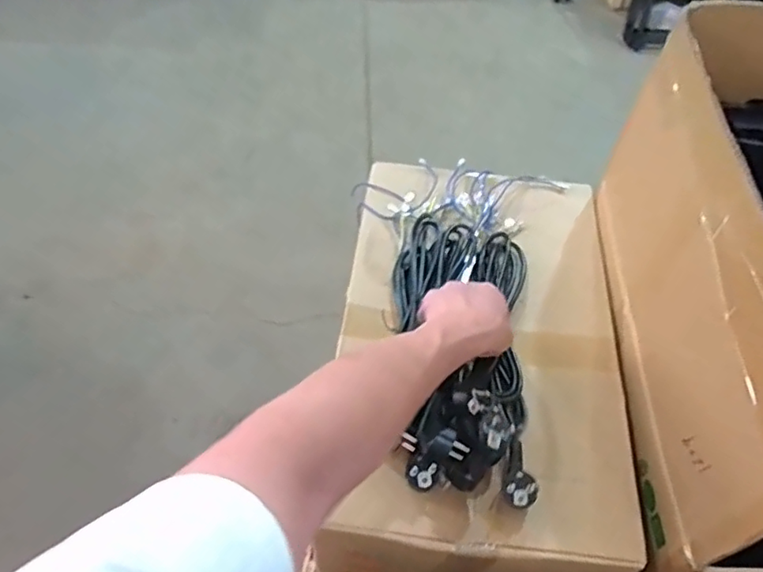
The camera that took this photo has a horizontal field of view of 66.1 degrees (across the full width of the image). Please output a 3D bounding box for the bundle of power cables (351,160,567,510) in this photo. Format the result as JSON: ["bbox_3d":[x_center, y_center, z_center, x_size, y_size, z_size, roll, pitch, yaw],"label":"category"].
[{"bbox_3d":[0.098,0.008,0.728,0.236,0.085,0.485,4,49,0],"label":"bundle of power cables"}]

